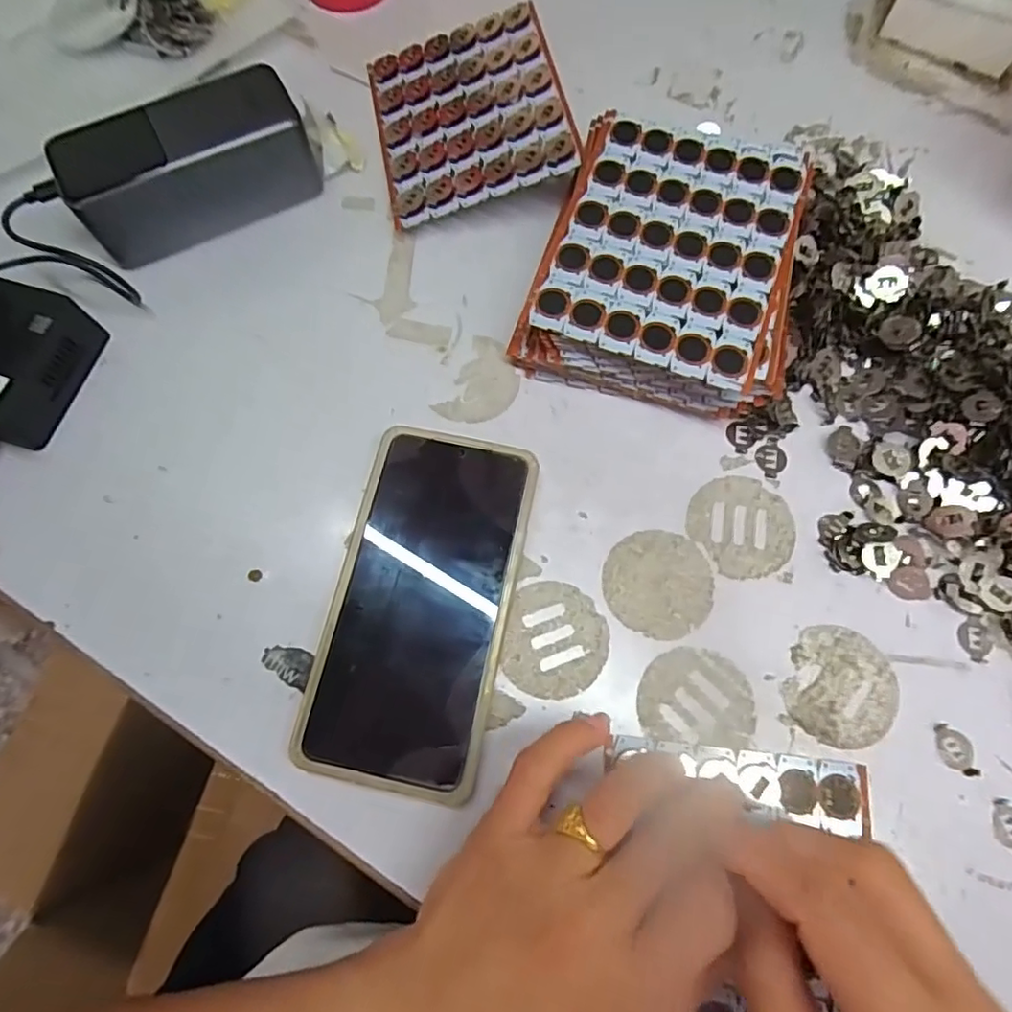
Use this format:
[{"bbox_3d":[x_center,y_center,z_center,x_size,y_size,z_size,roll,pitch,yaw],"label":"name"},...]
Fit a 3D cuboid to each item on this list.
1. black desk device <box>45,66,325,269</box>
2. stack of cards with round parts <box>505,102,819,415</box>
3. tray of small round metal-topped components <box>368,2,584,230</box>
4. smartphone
[{"bbox_3d":[-0.176,-0.192,0.336,0.133,0.047,0.061,-24,75,-7],"label":"black desk device"},{"bbox_3d":[0.090,-0.132,0.326,0.132,0.041,0.151,16,74,4],"label":"stack of cards with round parts"},{"bbox_3d":[-0.024,-0.249,0.369,0.115,0.004,0.148,-15,69,8],"label":"tray of small round metal-topped components"},{"bbox_3d":[-0.039,0.045,0.285,0.082,0.015,0.166,11,73,3],"label":"smartphone"}]

